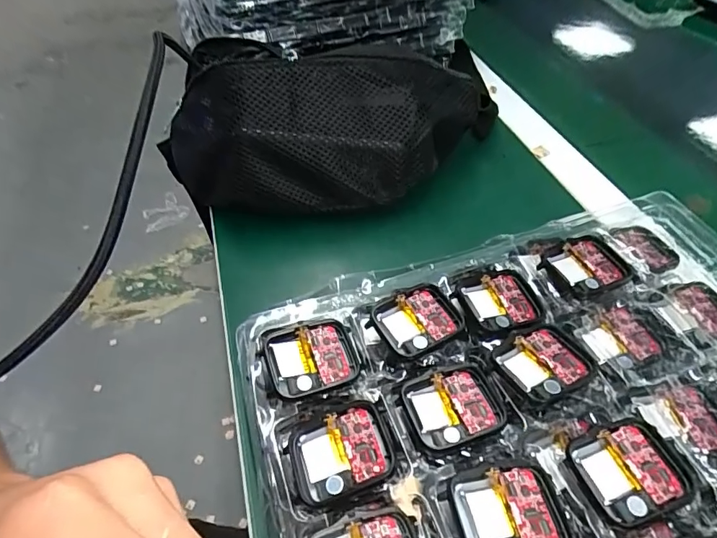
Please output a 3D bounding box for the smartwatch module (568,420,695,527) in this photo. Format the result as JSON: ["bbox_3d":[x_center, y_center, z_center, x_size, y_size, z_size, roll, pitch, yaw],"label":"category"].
[{"bbox_3d":[0.116,0.086,0.195,0.043,0.007,0.037,-14,51,-11],"label":"smartwatch module"}]

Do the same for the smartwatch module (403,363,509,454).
[{"bbox_3d":[0.045,0.065,0.216,0.044,0.006,0.036,-13,50,-11],"label":"smartwatch module"}]

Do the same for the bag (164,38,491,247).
[{"bbox_3d":[-0.012,-0.128,0.376,0.281,0.097,0.144,-16,51,-13],"label":"bag"}]

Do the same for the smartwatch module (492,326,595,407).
[{"bbox_3d":[0.091,0.047,0.224,0.043,0.011,0.038,-17,51,-14],"label":"smartwatch module"}]

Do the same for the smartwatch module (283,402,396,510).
[{"bbox_3d":[-0.008,0.082,0.201,0.044,0.013,0.037,-13,50,-10],"label":"smartwatch module"}]

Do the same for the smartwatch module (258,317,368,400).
[{"bbox_3d":[-0.022,0.043,0.226,0.046,0.009,0.038,-14,51,-12],"label":"smartwatch module"}]

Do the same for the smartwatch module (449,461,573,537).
[{"bbox_3d":[0.061,0.098,0.180,0.042,0.008,0.037,-7,50,-6],"label":"smartwatch module"}]

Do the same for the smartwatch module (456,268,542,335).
[{"bbox_3d":[0.081,0.018,0.254,0.047,0.008,0.040,-10,50,-8],"label":"smartwatch module"}]

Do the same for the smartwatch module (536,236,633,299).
[{"bbox_3d":[0.133,0.000,0.267,0.047,0.010,0.036,-20,52,-16],"label":"smartwatch module"}]

